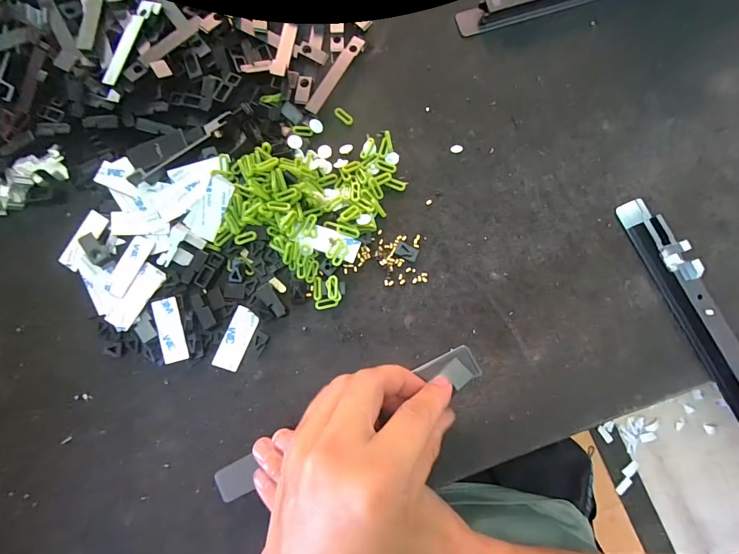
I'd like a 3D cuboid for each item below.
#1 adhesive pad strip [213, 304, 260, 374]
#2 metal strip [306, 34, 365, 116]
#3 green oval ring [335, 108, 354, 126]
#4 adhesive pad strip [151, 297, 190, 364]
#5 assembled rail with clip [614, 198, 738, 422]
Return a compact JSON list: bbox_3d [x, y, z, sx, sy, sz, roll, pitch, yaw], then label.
[{"bbox_3d":[-0.109,0.051,0.282,0.020,0.004,0.051,25,84,-17],"label":"adhesive pad strip"},{"bbox_3d":[-0.030,-0.181,0.308,0.012,0.007,0.082,31,85,6],"label":"metal strip"},{"bbox_3d":[-0.023,-0.144,0.307,0.020,0.004,0.009,39,86,7],"label":"green oval ring"},{"bbox_3d":[-0.162,0.044,0.280,0.019,0.004,0.052,-14,90,-11],"label":"adhesive pad strip"},{"bbox_3d":[0.253,0.034,0.261,0.021,0.024,0.205,-23,82,-1],"label":"assembled rail with clip"}]

